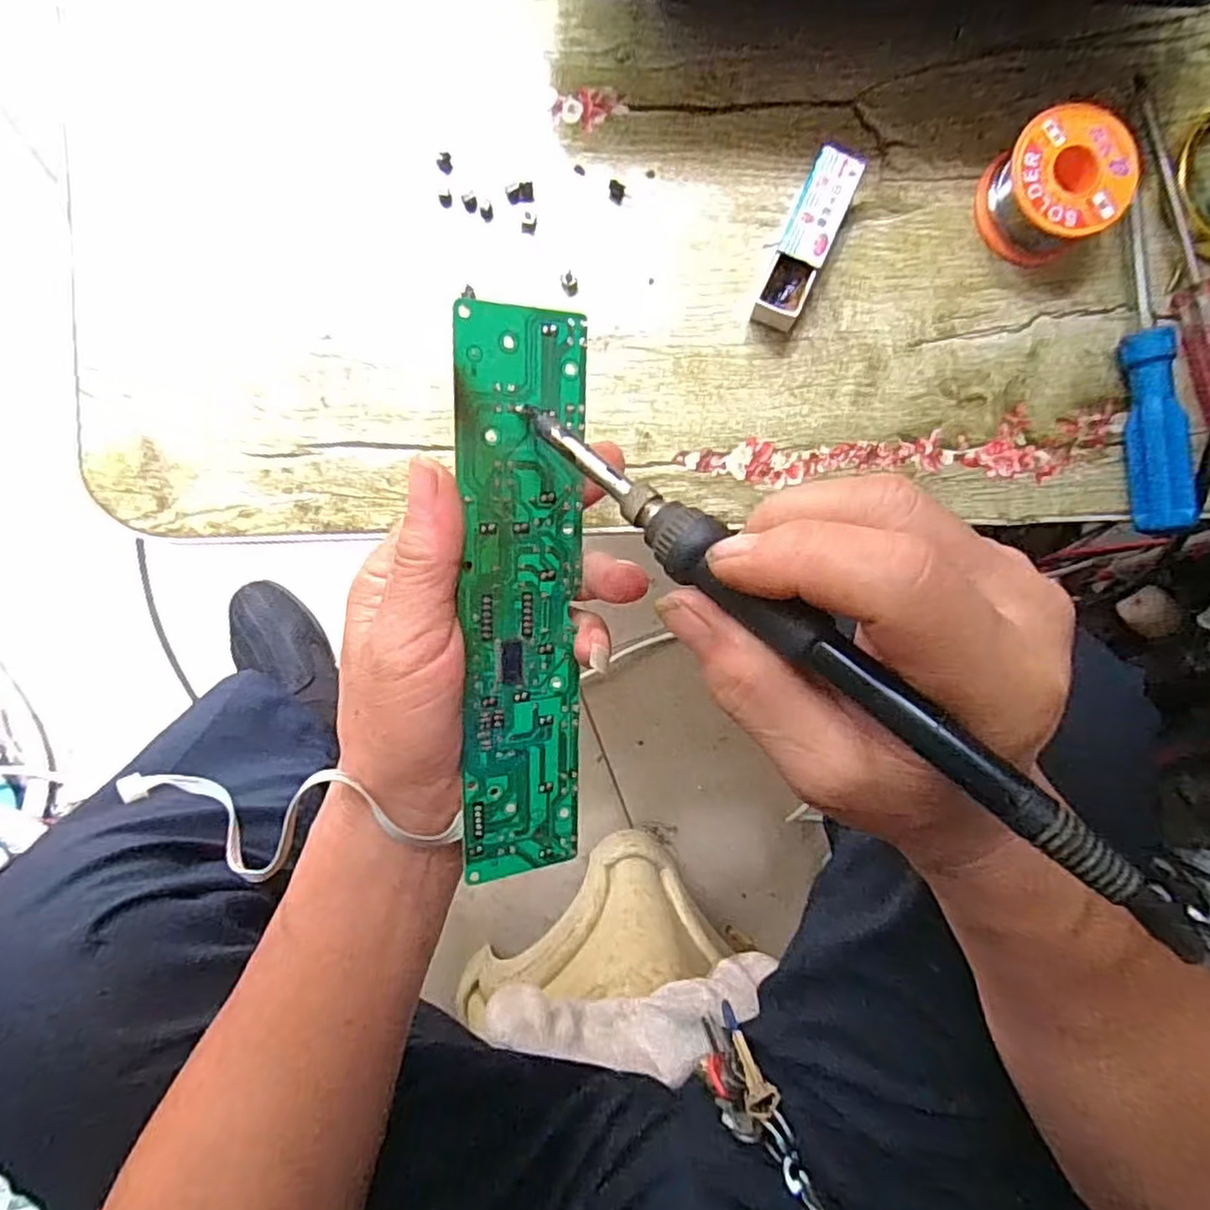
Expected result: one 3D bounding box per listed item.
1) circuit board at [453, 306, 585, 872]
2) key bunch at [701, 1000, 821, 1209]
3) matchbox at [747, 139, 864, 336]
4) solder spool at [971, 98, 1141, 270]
[{"bbox_3d":[-0.029,0.002,0.245,0.044,0.004,0.202,-5,104,-26],"label":"circuit board"},{"bbox_3d":[0.099,0.312,0.404,0.026,0.159,0.043,34,92,-30],"label":"key bunch"},{"bbox_3d":[0.089,-0.161,0.299,0.021,0.019,0.072,21,93,-5],"label":"matchbox"},{"bbox_3d":[0.197,-0.184,0.297,0.050,0.031,0.052,0,94,-4],"label":"solder spool"}]

